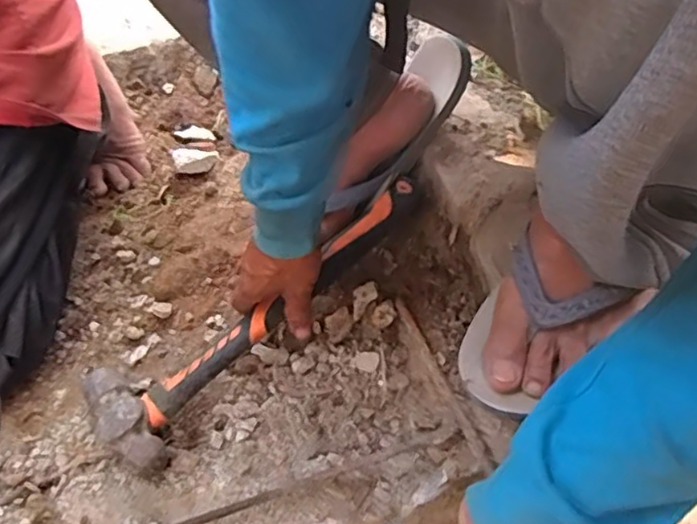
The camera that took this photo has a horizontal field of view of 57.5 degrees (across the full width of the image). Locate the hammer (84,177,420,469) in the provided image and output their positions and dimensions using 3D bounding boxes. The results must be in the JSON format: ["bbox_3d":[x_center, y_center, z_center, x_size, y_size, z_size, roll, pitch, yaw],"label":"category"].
[{"bbox_3d":[-0.074,0.049,0.598,0.359,0.062,0.109,-40,56,-13],"label":"hammer"}]

